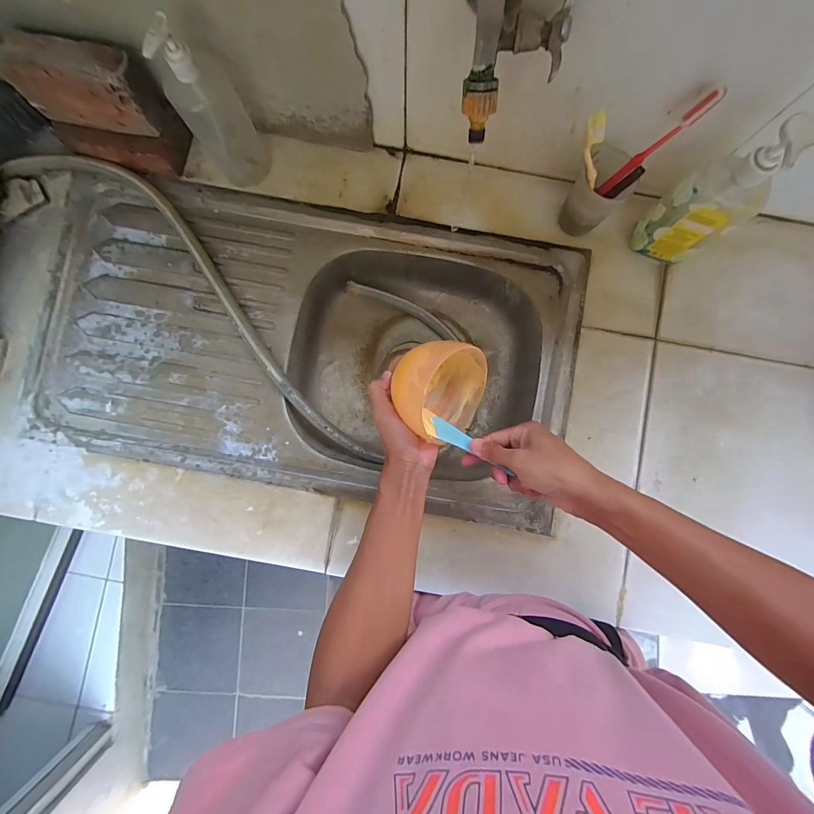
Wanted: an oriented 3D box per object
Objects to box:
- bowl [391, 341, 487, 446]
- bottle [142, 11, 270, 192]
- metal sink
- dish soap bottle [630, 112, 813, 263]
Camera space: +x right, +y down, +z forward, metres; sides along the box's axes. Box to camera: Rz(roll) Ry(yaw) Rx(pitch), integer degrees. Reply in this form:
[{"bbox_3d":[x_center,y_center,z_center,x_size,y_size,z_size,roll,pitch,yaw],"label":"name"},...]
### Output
[{"bbox_3d":[0.039,-0.012,0.401,0.089,0.125,0.117,16,99,6],"label":"bowl"},{"bbox_3d":[-0.234,-0.358,0.435,0.078,0.185,0.067,-28,87,-2],"label":"bottle"},{"bbox_3d":[-0.131,-0.083,0.563,0.729,0.128,0.397,9,88,0],"label":"metal sink"},{"bbox_3d":[0.360,-0.240,0.422,0.077,0.197,0.082,-33,87,-2],"label":"dish soap bottle"}]

